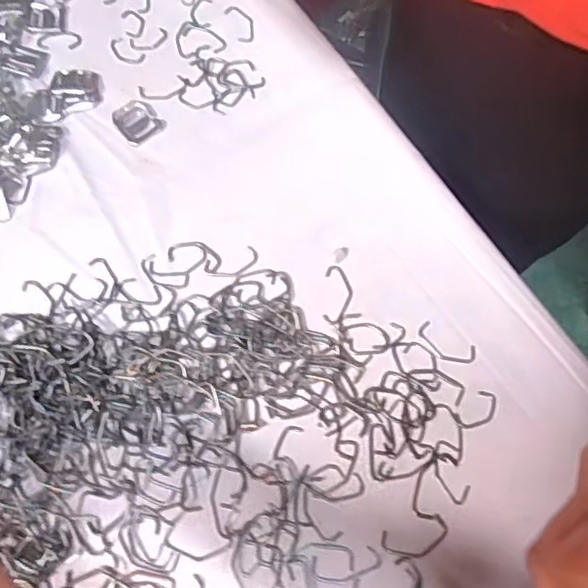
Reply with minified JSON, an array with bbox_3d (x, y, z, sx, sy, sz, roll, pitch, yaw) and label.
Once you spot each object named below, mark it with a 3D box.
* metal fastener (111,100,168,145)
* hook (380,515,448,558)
[{"bbox_3d":[-0.124,-0.138,0.494,0.034,0.004,0.037,-35,73,-16],"label":"metal fastener"},{"bbox_3d":[0.074,0.149,0.377,0.041,0.004,0.020,-14,68,-9],"label":"hook"}]

